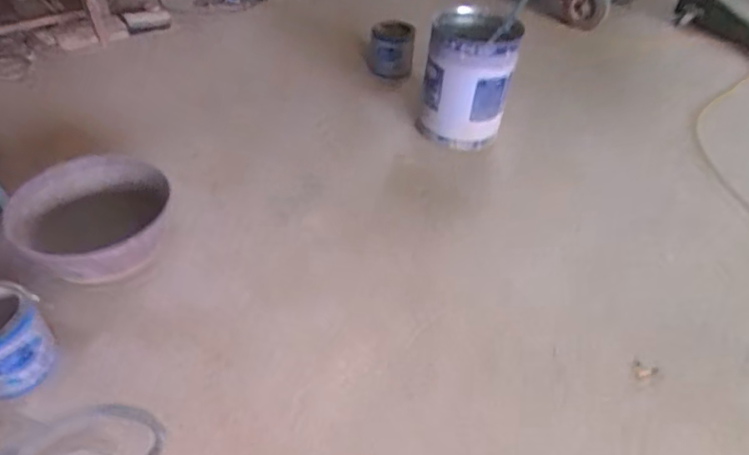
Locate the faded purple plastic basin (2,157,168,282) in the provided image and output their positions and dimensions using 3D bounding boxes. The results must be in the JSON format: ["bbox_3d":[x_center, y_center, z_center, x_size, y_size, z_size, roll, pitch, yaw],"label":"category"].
[{"bbox_3d":[-0.651,-0.020,1.248,0.357,0.134,0.316,-15,45,-18],"label":"faded purple plastic basin"}]

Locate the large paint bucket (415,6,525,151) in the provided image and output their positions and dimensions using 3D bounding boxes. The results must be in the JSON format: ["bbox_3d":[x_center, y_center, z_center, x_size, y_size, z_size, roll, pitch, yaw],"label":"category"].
[{"bbox_3d":[0.292,-0.490,1.760,0.256,0.376,0.317,8,42,4],"label":"large paint bucket"}]

